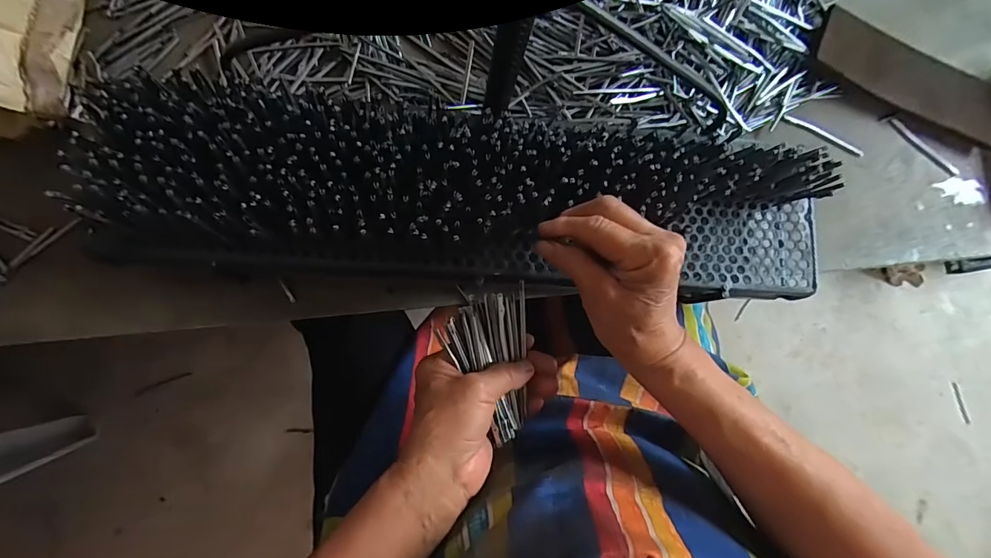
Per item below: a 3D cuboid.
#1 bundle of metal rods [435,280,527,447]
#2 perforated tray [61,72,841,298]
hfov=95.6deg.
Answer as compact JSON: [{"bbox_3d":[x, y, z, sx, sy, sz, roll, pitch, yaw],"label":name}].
[{"bbox_3d":[-0.006,0.064,0.338,0.064,0.028,0.113,-4,84,-8],"label":"bundle of metal rods"},{"bbox_3d":[-0.002,-0.068,0.369,0.586,0.069,0.134,2,83,-9],"label":"perforated tray"}]

